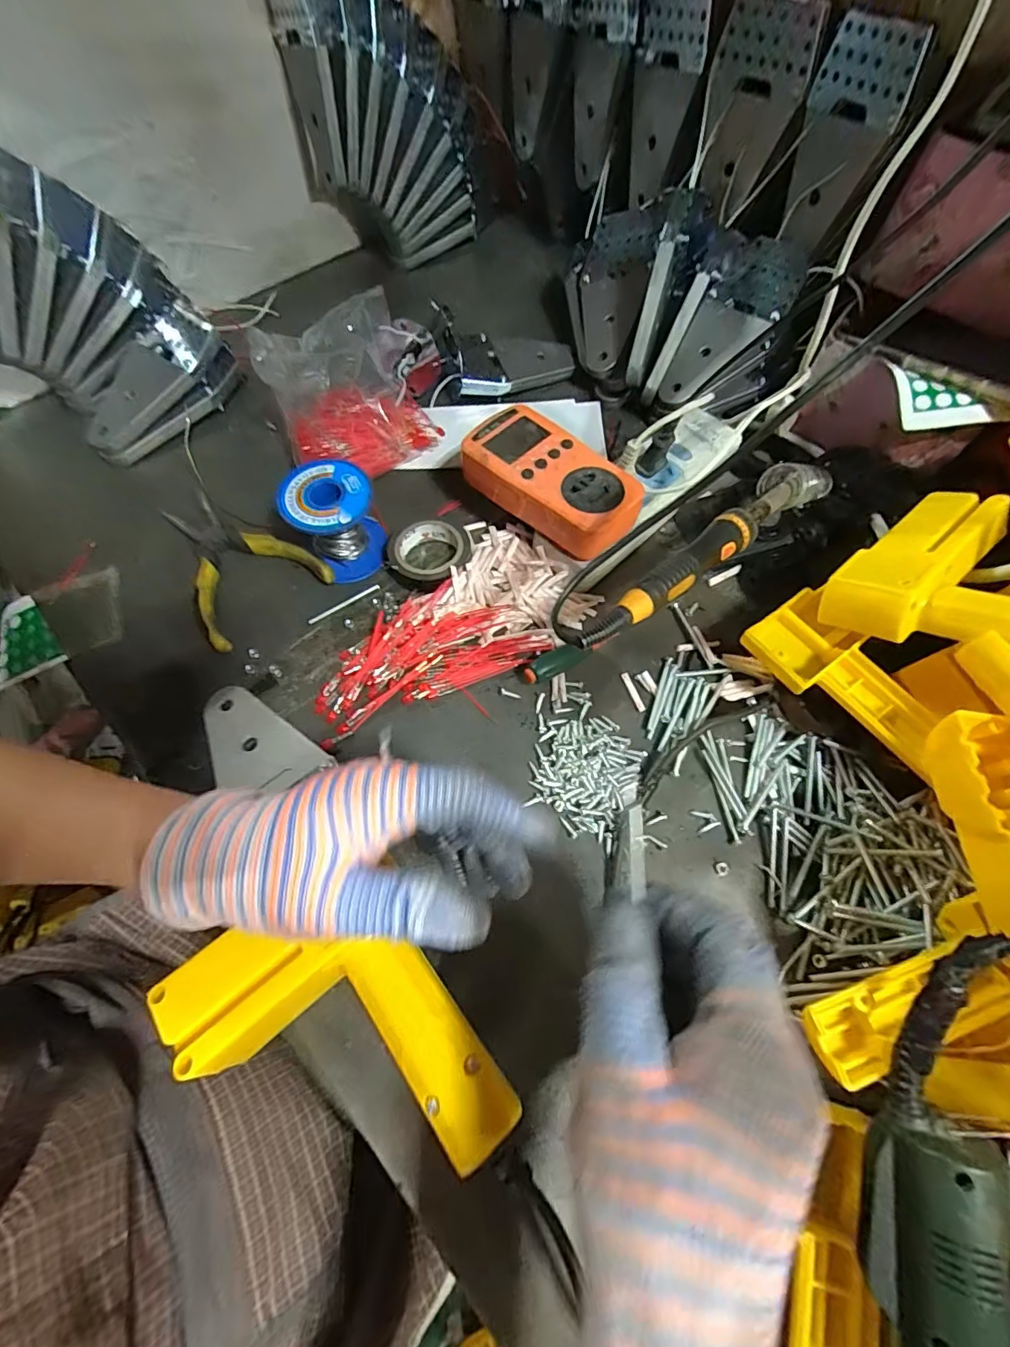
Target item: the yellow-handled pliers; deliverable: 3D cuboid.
[{"bbox_3d":[-0.207,-0.089,0.384,0.093,0.018,0.138,-39,71,-18],"label":"yellow-handled pliers"}]

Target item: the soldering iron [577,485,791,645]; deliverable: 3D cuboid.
[{"bbox_3d":[0.115,-0.068,0.293,0.198,0.031,0.021,-39,71,-18],"label":"soldering iron"}]

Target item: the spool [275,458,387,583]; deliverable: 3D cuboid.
[{"bbox_3d":[-0.122,-0.110,0.370,0.062,0.060,0.060,-8,65,-5],"label":"spool"}]

